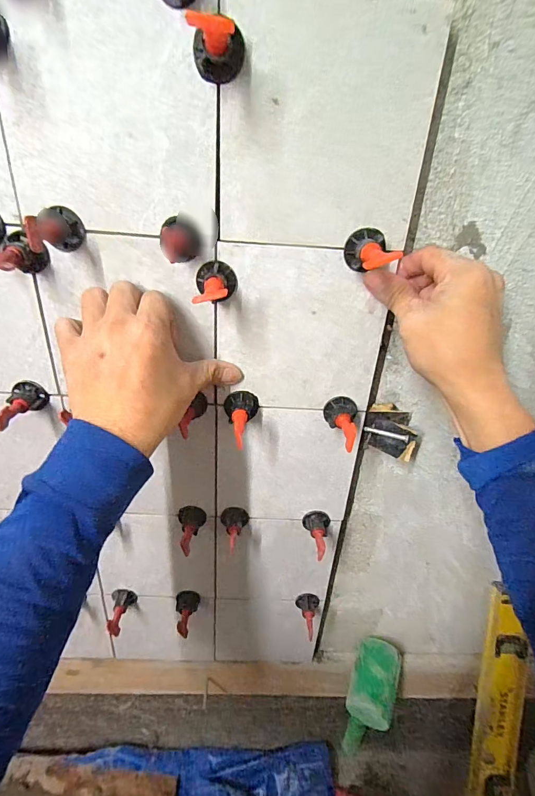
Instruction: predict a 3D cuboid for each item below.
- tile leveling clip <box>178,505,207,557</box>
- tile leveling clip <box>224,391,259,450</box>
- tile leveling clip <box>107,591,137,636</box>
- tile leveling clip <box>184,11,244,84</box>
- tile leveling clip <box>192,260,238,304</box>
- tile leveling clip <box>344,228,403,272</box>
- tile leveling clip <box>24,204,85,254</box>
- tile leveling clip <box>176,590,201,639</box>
[{"bbox_3d":[-0.083,0.148,0.420,0.030,0.028,0.055,-1,29,-11],"label":"tile leveling clip"},{"bbox_3d":[-0.025,0.019,0.347,0.032,0.027,0.056,4,28,-2],"label":"tile leveling clip"},{"bbox_3d":[-0.192,0.278,0.489,0.029,0.028,0.050,7,49,4],"label":"tile leveling clip"},{"bbox_3d":[-0.032,-0.216,0.234,0.030,0.028,0.035,5,28,0],"label":"tile leveling clip"},{"bbox_3d":[-0.040,-0.085,0.292,0.033,0.029,0.057,1,28,-6],"label":"tile leveling clip"},{"bbox_3d":[0.079,-0.109,0.287,0.030,0.030,0.046,3,28,-4],"label":"tile leveling clip"},{"bbox_3d":[-0.152,-0.121,0.276,0.030,0.030,0.045,-3,29,-15],"label":"tile leveling clip"},{"bbox_3d":[-0.105,0.280,0.492,0.030,0.028,0.046,2,28,-5],"label":"tile leveling clip"}]

